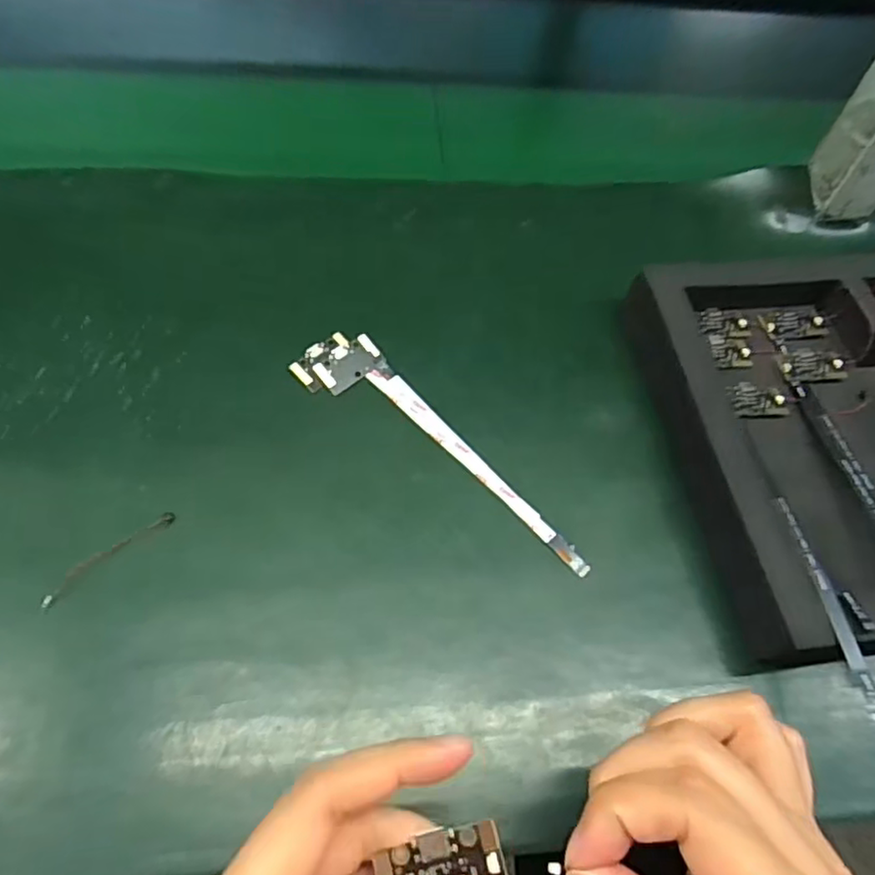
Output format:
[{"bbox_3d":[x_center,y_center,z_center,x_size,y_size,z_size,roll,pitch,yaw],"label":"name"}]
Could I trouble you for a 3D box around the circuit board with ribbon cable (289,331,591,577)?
[{"bbox_3d":[-0.002,0.007,0.331,0.041,0.009,0.185,-39,68,-23],"label":"circuit board with ribbon cable"}]

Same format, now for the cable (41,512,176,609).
[{"bbox_3d":[-0.152,0.054,0.295,0.064,0.004,0.009,-39,68,-23],"label":"cable"}]

